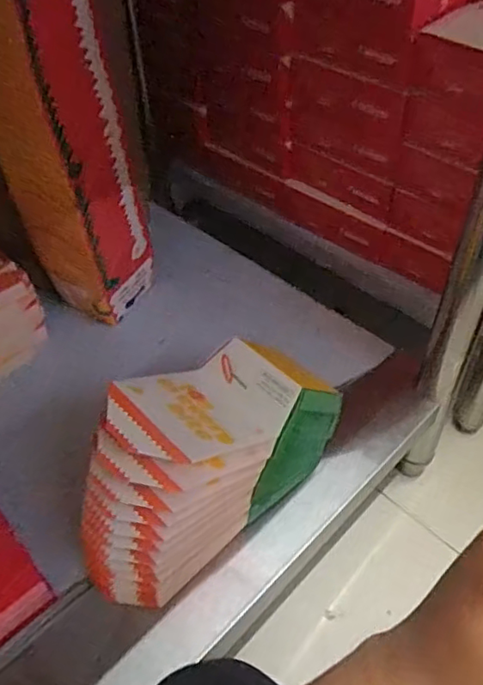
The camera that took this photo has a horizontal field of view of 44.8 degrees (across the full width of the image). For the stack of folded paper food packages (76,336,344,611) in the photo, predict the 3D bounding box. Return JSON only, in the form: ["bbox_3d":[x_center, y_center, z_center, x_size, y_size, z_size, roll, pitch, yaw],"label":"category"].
[{"bbox_3d":[-0.035,0.099,0.528,0.245,0.180,0.102,-36,55,-26],"label":"stack of folded paper food packages"}]

